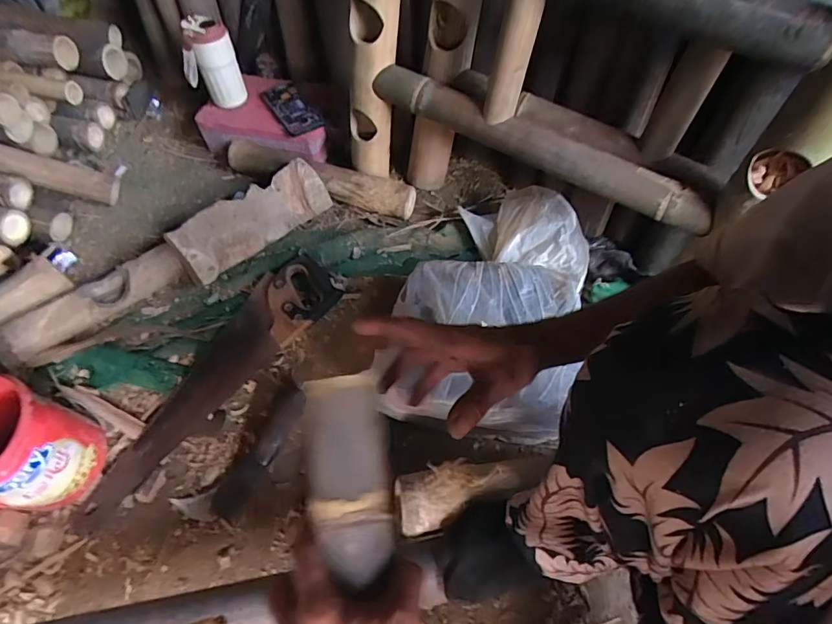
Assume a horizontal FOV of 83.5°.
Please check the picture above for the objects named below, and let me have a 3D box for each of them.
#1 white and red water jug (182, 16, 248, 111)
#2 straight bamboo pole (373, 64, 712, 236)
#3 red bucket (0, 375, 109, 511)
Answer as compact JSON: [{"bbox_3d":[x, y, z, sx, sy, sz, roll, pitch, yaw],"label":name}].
[{"bbox_3d":[-0.403,-0.481,0.923,0.103,0.167,0.060,-20,61,-15],"label":"white and red water jug"},{"bbox_3d":[0.180,-0.273,0.749,0.578,0.058,0.062,30,61,15],"label":"straight bamboo pole"},{"bbox_3d":[-0.513,0.178,0.593,0.150,0.150,0.139,1,58,-2],"label":"red bucket"}]

